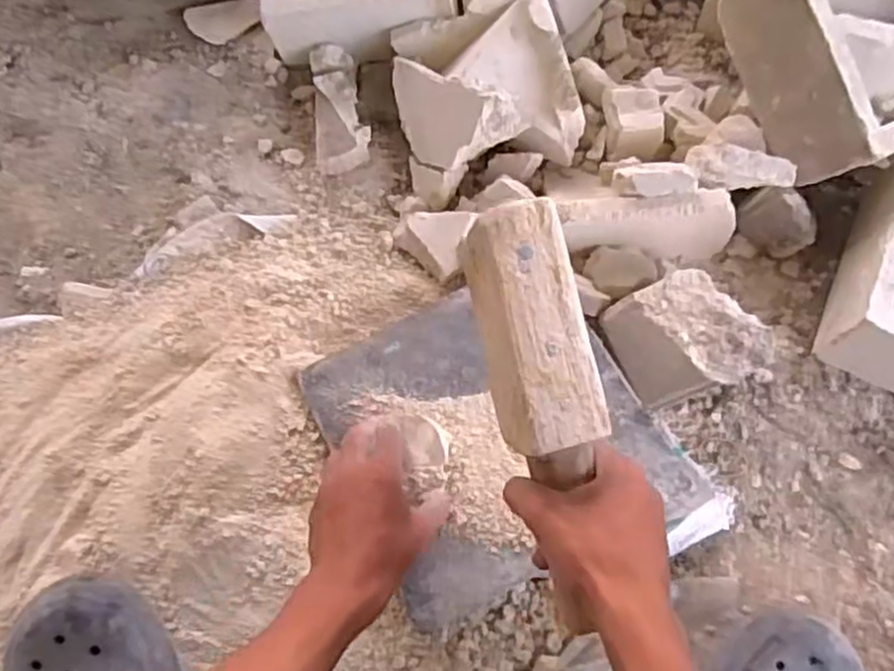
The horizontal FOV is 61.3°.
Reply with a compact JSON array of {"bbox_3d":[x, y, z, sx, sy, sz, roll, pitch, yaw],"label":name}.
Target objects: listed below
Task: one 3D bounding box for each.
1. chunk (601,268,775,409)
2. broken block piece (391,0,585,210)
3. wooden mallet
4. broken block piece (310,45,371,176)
[{"bbox_3d":[0.211,0.003,0.671,0.100,0.068,0.108,-22,70,-6],"label":"chunk"},{"bbox_3d":[0.034,-0.248,0.762,0.167,0.089,0.179,-14,69,-3],"label":"broken block piece"},{"bbox_3d":[0.059,0.045,0.435,0.059,0.039,0.239,-12,93,-2],"label":"wooden mallet"},{"bbox_3d":[-0.118,-0.244,0.815,0.056,0.043,0.143,-9,69,-1],"label":"broken block piece"}]

